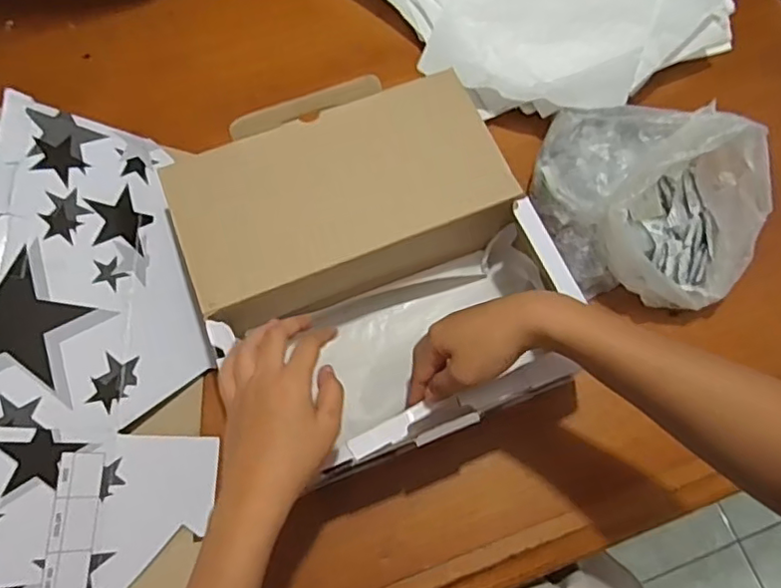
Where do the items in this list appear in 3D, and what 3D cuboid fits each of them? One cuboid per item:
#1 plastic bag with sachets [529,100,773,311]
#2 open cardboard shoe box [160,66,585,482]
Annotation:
[{"bbox_3d":[0.232,-0.088,0.538,0.205,0.122,0.153,27,71,8],"label":"plastic bag with sachets"},{"bbox_3d":[-0.018,-0.022,0.532,0.275,0.112,0.298,-21,71,-9],"label":"open cardboard shoe box"}]

